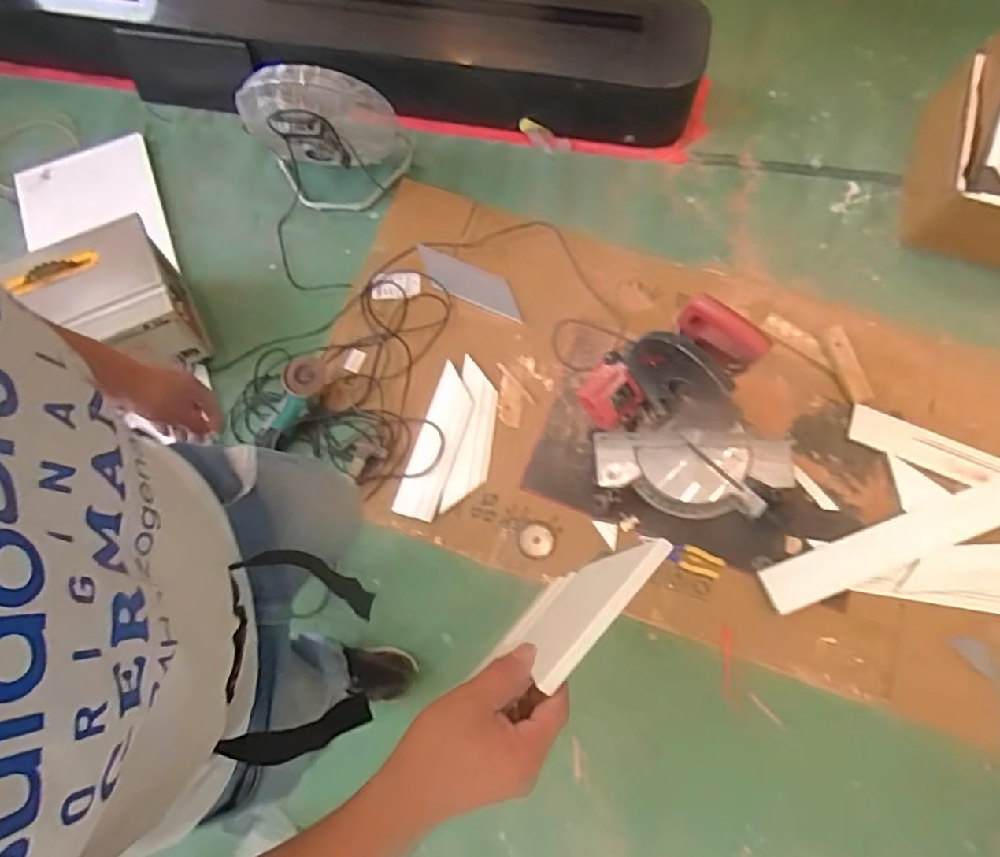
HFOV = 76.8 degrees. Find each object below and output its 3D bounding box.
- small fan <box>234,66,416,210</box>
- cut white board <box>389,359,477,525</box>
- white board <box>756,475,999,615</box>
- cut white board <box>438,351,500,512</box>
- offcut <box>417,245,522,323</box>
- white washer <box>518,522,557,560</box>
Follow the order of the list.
[{"bbox_3d":[-0.484,-0.785,1.696,0.423,0.408,0.219,-6,71,1],"label":"small fan"},{"bbox_3d":[-0.157,0.034,1.589,0.107,0.011,0.390,17,73,8],"label":"cut white board"},{"bbox_3d":[1.150,0.181,1.487,1.154,0.021,0.105,-20,71,-4],"label":"white board"},{"bbox_3d":[-0.068,0.013,1.602,0.101,0.020,0.388,7,72,5],"label":"cut white board"},{"bbox_3d":[-0.085,-0.402,1.749,0.332,0.010,0.111,23,73,6],"label":"offcut"},{"bbox_3d":[0.088,0.266,1.505,0.082,0.009,0.084,-1,71,2],"label":"white washer"}]

